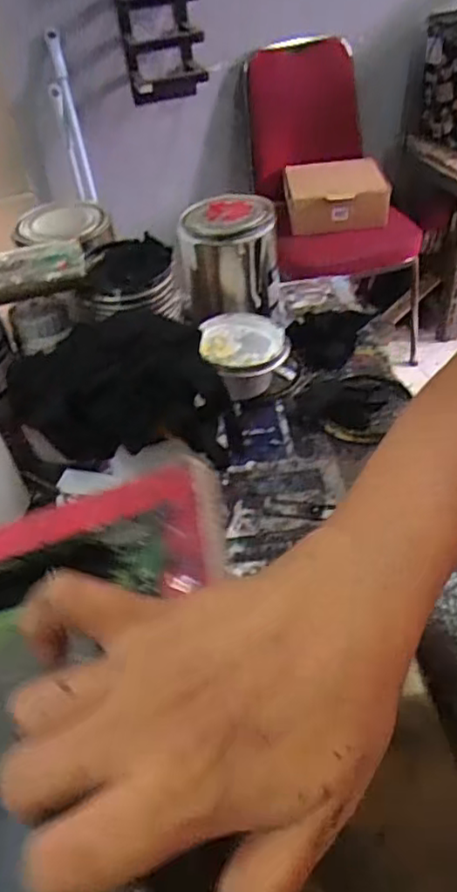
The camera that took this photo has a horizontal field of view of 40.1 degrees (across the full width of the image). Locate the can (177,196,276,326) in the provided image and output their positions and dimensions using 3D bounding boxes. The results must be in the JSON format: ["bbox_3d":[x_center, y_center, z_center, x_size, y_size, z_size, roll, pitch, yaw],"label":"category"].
[{"bbox_3d":[-0.001,-0.217,0.735,0.110,0.109,0.102,-3,43,5],"label":"can"}]

